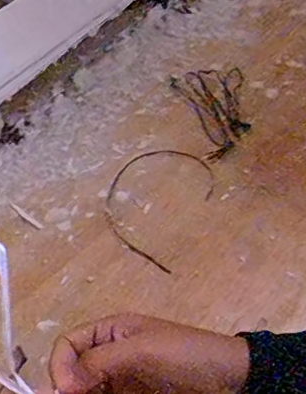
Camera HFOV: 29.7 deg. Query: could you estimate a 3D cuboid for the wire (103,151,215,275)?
[{"bbox_3d":[0.000,0.002,0.574,0.100,0.006,0.151,16,51,19],"label":"wire"}]

